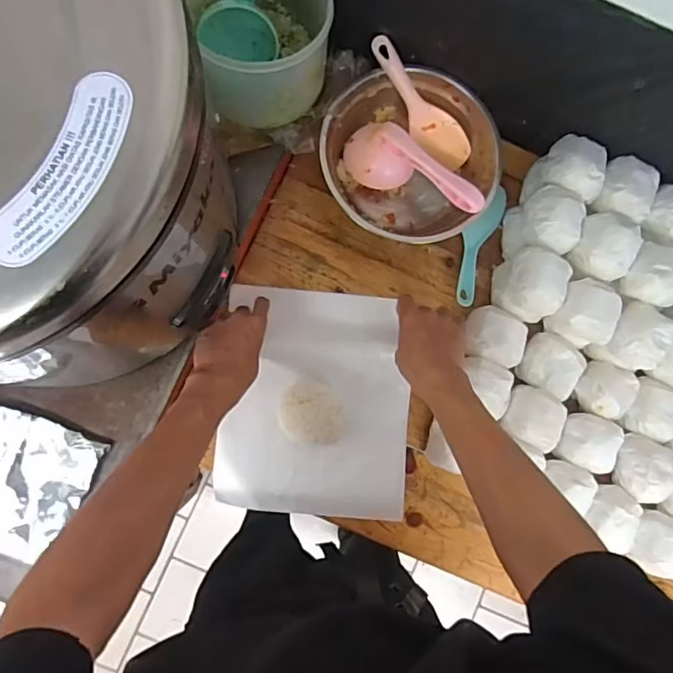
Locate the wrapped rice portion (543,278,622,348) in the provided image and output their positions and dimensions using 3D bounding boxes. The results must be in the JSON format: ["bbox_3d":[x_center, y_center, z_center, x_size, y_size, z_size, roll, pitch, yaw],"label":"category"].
[{"bbox_3d":[0.320,-0.032,0.702,0.080,0.068,0.072,18,83,-4],"label":"wrapped rice portion"}]

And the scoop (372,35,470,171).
[{"bbox_3d":[0.110,-0.307,0.708,0.055,0.028,0.192,-28,122,31],"label":"scoop"}]

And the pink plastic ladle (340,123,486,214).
[{"bbox_3d":[0.099,-0.214,0.687,0.194,0.055,0.061,27,83,11],"label":"pink plastic ladle"}]

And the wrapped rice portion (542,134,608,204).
[{"bbox_3d":[0.317,-0.222,0.695,0.071,0.046,0.082,22,83,-4],"label":"wrapped rice portion"}]

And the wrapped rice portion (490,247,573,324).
[{"bbox_3d":[0.253,-0.066,0.701,0.072,0.087,0.086,18,83,-4],"label":"wrapped rice portion"}]

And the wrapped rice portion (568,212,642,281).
[{"bbox_3d":[0.350,-0.116,0.681,0.080,0.053,0.084,-5,86,-6],"label":"wrapped rice portion"}]

